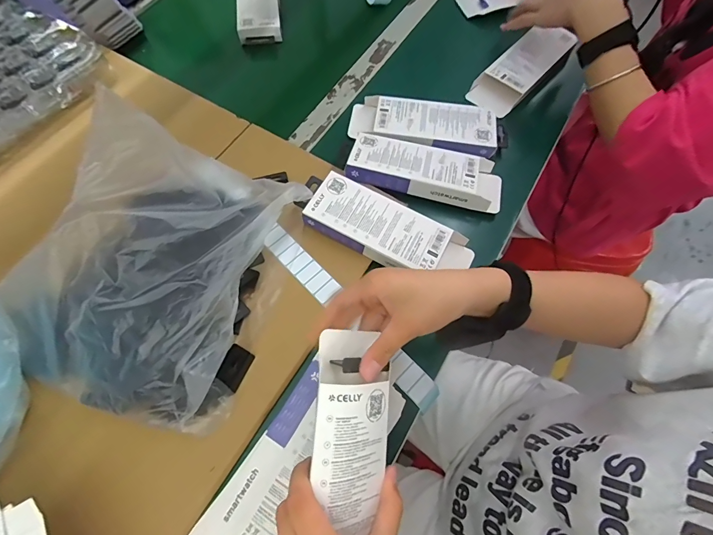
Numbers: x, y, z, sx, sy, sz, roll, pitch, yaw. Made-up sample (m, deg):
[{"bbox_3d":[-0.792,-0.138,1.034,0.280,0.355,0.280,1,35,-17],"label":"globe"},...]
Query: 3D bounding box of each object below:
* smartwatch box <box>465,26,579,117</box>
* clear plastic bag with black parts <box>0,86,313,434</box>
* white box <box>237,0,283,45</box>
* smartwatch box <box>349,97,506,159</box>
[{"bbox_3d":[0.259,-0.312,0.557,0.076,0.047,0.172,41,73,15],"label":"smartwatch box"},{"bbox_3d":[-0.206,-0.004,0.370,0.232,0.099,0.286,17,68,7],"label":"clear plastic bag with black parts"},{"bbox_3d":[-0.174,-0.477,0.638,0.075,0.027,0.192,-8,67,-4],"label":"white box"},{"bbox_3d":[0.102,-0.205,0.512,0.222,0.020,0.075,10,67,4],"label":"smartwatch box"}]

